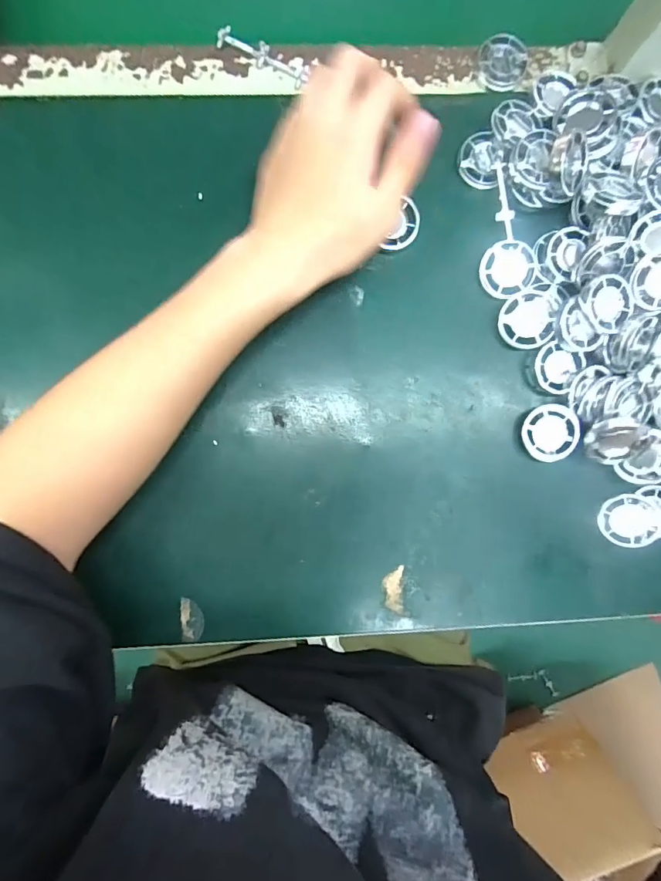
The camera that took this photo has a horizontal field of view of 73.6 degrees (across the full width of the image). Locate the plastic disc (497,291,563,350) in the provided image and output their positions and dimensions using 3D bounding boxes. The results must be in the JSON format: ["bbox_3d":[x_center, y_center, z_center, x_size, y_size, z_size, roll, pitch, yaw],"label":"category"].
[{"bbox_3d":[0.142,-0.087,0.317,0.039,0.008,0.040,1,94,14],"label":"plastic disc"}]

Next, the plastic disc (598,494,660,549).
[{"bbox_3d":[0.219,0.058,0.321,0.041,0.007,0.039,-1,85,13],"label":"plastic disc"}]

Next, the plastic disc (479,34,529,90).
[{"bbox_3d":[0.129,-0.284,0.332,0.035,0.009,0.035,0,89,-4],"label":"plastic disc"}]

